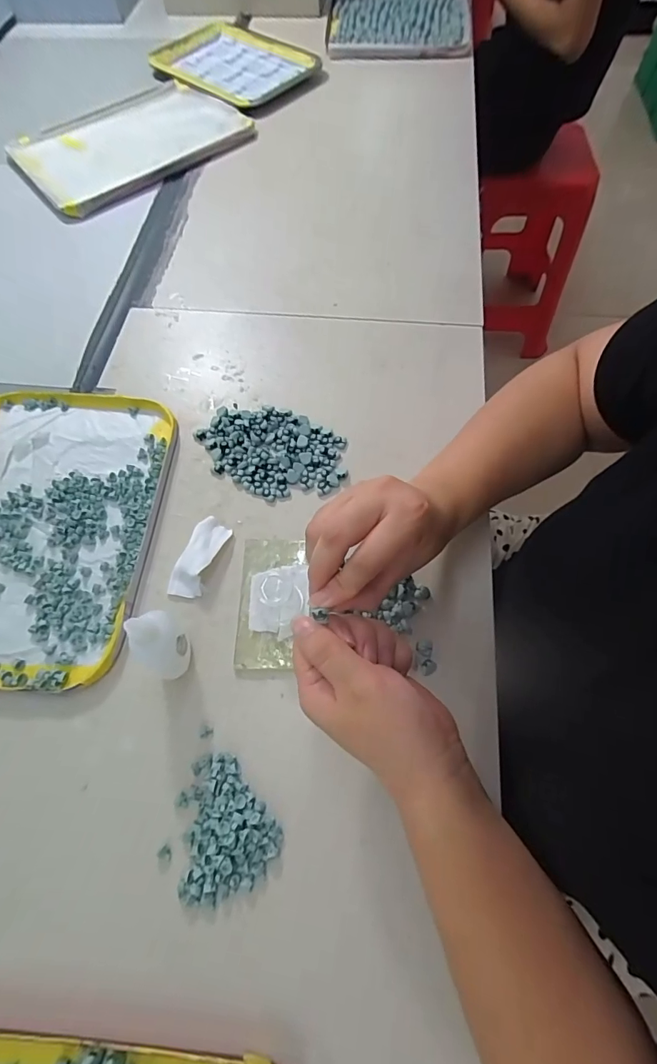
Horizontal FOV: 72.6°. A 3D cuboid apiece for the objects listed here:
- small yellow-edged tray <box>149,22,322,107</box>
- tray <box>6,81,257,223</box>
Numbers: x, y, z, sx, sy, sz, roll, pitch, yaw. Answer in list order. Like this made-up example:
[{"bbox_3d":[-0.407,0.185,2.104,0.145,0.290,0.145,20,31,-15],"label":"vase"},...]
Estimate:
[{"bbox_3d":[-0.157,-0.767,0.732,0.193,0.021,0.269,-41,70,-18],"label":"small yellow-edged tray"},{"bbox_3d":[-0.291,-0.565,0.645,0.302,0.018,0.234,-37,70,-15],"label":"tray"}]

